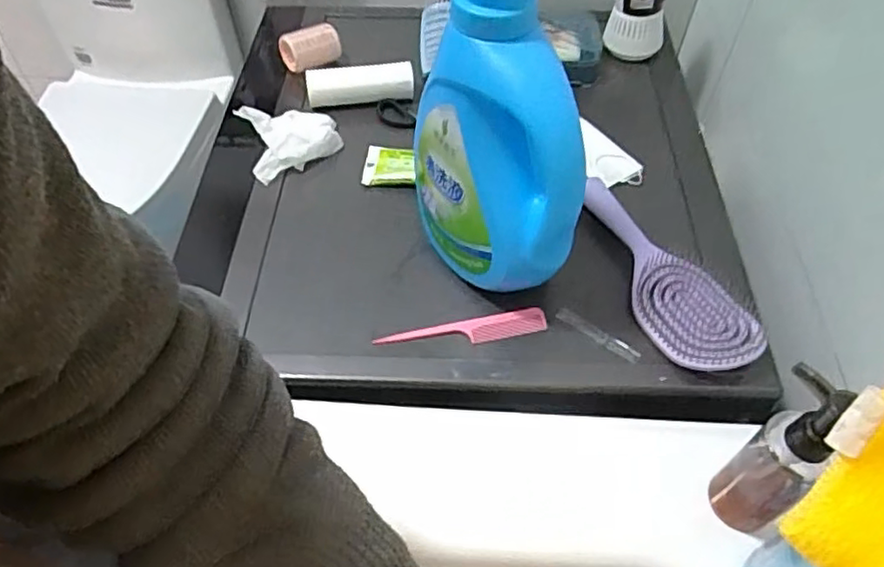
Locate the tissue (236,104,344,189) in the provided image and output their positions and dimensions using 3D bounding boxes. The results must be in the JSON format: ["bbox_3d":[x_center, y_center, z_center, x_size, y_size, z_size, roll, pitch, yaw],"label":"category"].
[{"bbox_3d":[-0.167,-0.163,0.731,0.100,0.032,0.089,-14,54,-11],"label":"tissue"}]

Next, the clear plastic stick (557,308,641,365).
[{"bbox_3d":[0.137,0.045,0.580,0.080,0.005,0.012,31,59,21],"label":"clear plastic stick"}]

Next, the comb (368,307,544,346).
[{"bbox_3d":[0.018,0.042,0.581,0.151,0.005,0.021,-8,53,-7],"label":"comb"}]

